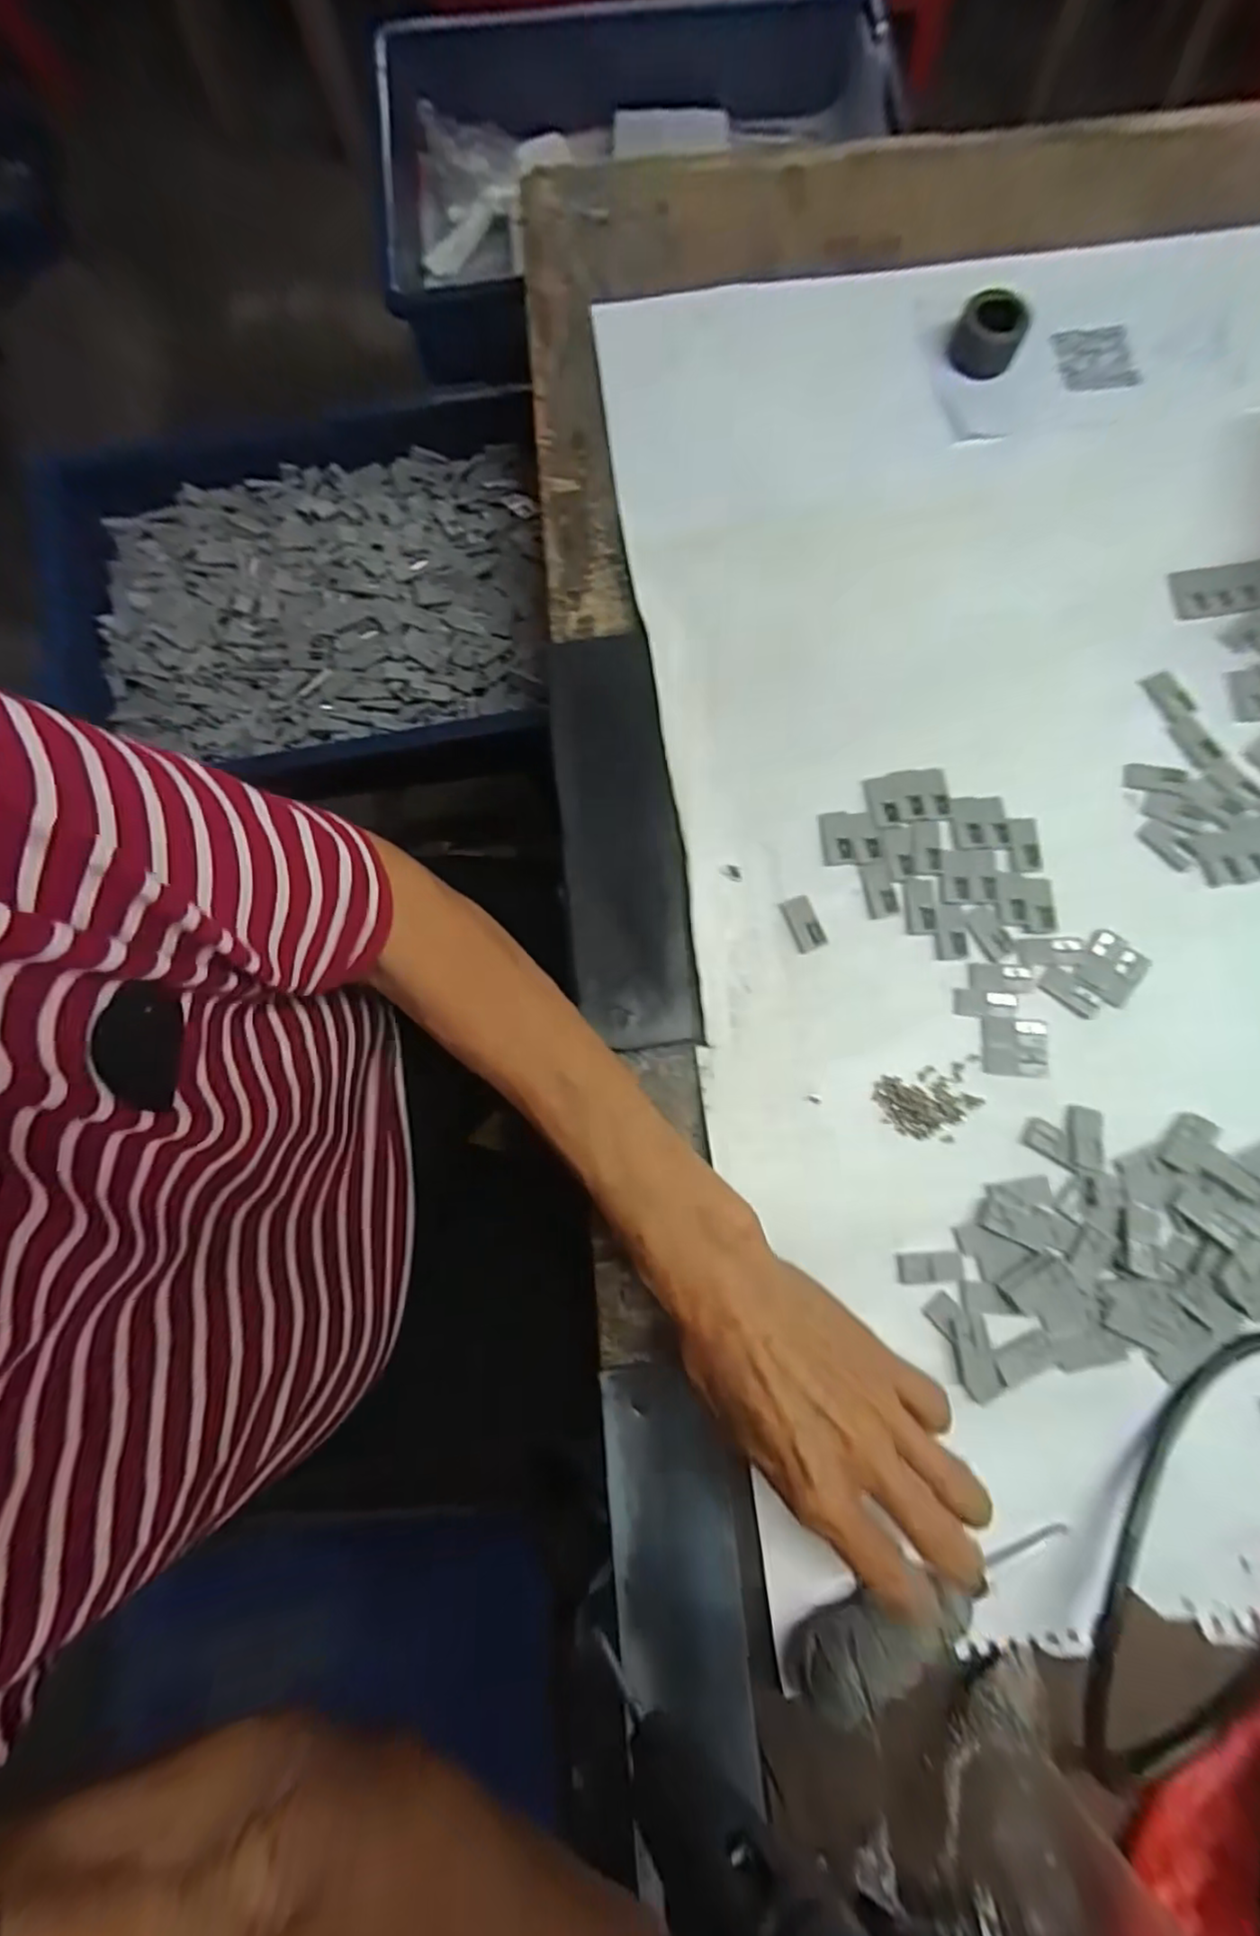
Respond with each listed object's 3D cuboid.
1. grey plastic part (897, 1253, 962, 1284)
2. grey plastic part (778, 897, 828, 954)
[{"bbox_3d":[0.136,0.136,0.289,0.029,0.004,0.013,-2,79,0],"label":"grey plastic part"},{"bbox_3d":[0.087,-0.022,0.317,0.014,0.004,0.028,-23,80,-5],"label":"grey plastic part"}]

